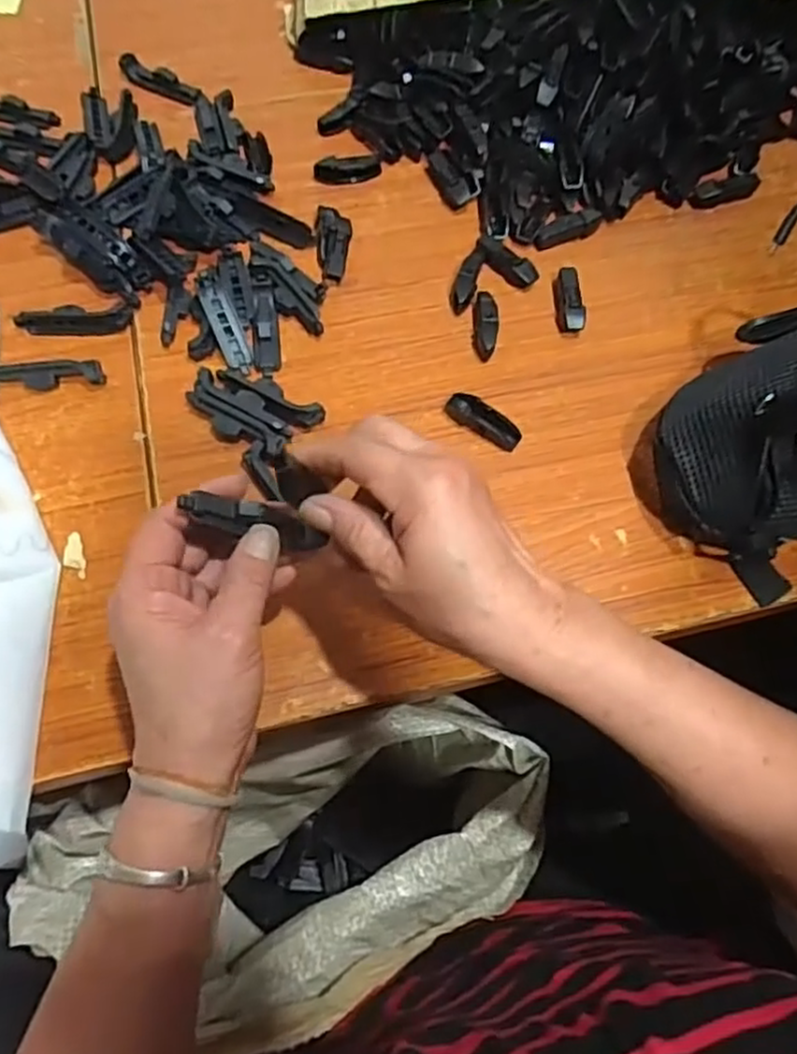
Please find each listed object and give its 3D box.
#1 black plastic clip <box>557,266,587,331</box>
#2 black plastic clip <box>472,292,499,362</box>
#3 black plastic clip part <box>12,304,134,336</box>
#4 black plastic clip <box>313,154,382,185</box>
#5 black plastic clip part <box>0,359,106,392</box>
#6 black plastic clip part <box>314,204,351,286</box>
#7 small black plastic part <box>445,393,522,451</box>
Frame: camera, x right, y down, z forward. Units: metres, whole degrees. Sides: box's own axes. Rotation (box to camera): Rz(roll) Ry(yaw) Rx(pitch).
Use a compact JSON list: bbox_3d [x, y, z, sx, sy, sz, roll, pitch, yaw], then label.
[{"bbox_3d":[0.124,-0.163,0.518,0.018,0.015,0.052,-1,66,-3],"label":"black plastic clip"},{"bbox_3d":[0.061,-0.142,0.504,0.018,0.014,0.050,4,66,-1],"label":"black plastic clip"},{"bbox_3d":[-0.225,-0.147,0.496,0.074,0.011,0.020,2,66,-2],"label":"black plastic clip part"},{"bbox_3d":[-0.039,-0.282,0.561,0.054,0.017,0.015,-12,67,-8],"label":"black plastic clip"},{"bbox_3d":[-0.234,-0.102,0.474,0.074,0.017,0.017,2,66,-1],"label":"black plastic clip part"},{"bbox_3d":[-0.048,-0.210,0.528,0.025,0.017,0.061,-2,66,-4],"label":"black plastic clip part"},{"bbox_3d":[0.056,-0.070,0.473,0.053,0.013,0.018,34,69,12],"label":"small black plastic part"}]

